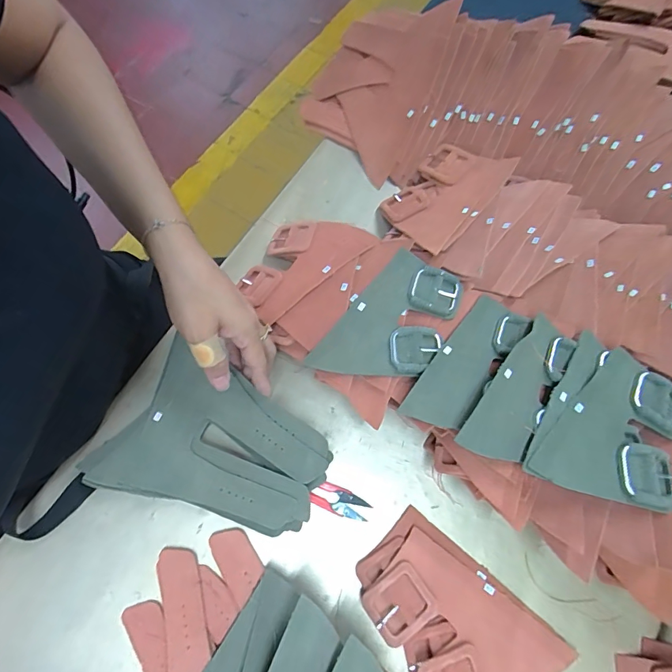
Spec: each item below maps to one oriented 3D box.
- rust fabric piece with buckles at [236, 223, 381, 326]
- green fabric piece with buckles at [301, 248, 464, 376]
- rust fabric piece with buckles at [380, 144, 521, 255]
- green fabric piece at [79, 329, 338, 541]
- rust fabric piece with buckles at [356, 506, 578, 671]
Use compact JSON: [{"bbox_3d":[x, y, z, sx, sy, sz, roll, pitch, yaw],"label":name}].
[{"bbox_3d":[-0.038,-0.083,0.428,0.140,0.012,0.097,-40,57,-9],"label":"rust fabric piece with buckles"},{"bbox_3d":[0.053,-0.011,0.363,0.087,0.012,0.145,36,72,10],"label":"green fabric piece with buckles"},{"bbox_3d":[0.114,-0.156,0.444,0.106,0.029,0.158,31,68,37],"label":"rust fabric piece with buckles"},{"bbox_3d":[-0.106,0.104,0.366,0.187,0.015,0.129,24,71,7],"label":"green fabric piece"},{"bbox_3d":[0.096,0.237,0.334,0.109,0.016,0.163,-41,76,-15],"label":"rust fabric piece with buckles"}]

